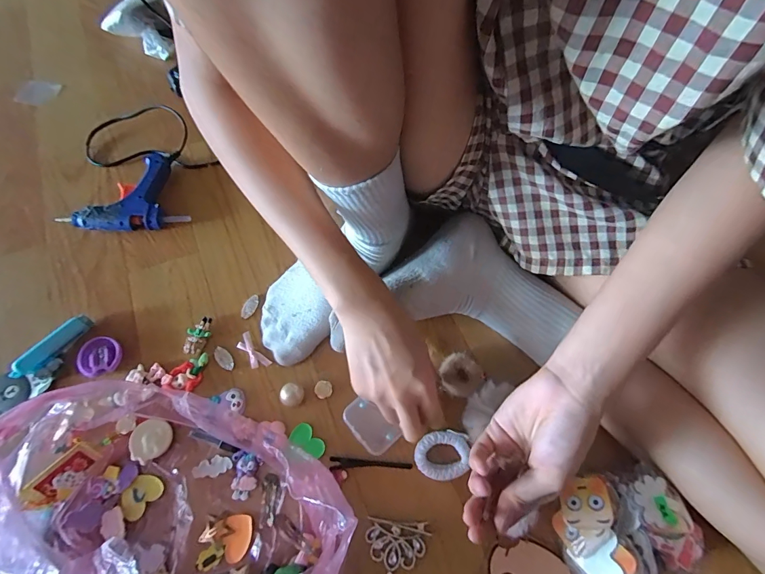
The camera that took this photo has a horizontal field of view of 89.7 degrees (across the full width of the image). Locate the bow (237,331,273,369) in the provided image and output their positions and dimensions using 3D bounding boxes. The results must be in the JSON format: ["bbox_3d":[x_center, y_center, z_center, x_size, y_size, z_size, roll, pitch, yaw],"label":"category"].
[{"bbox_3d":[-0.141,0.070,0.415,0.018,0.004,0.046,-38,76,-17],"label":"bow"}]

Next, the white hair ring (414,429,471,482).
[{"bbox_3d":[0.057,0.161,0.368,0.051,0.013,0.043,0,68,-5],"label":"white hair ring"}]

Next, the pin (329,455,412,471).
[{"bbox_3d":[-0.012,0.172,0.370,0.077,0.004,0.012,6,68,-2],"label":"pin"}]

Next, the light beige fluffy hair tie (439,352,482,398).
[{"bbox_3d":[0.080,0.093,0.403,0.042,0.013,0.043,2,68,-4],"label":"light beige fluffy hair tie"}]

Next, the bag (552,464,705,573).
[{"bbox_3d":[0.207,0.207,0.332,0.104,0.050,0.086,-12,63,-9],"label":"bag"}]

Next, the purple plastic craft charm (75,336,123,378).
[{"bbox_3d":[-0.291,0.071,0.397,0.036,0.015,0.041,-13,70,-10],"label":"purple plastic craft charm"}]

